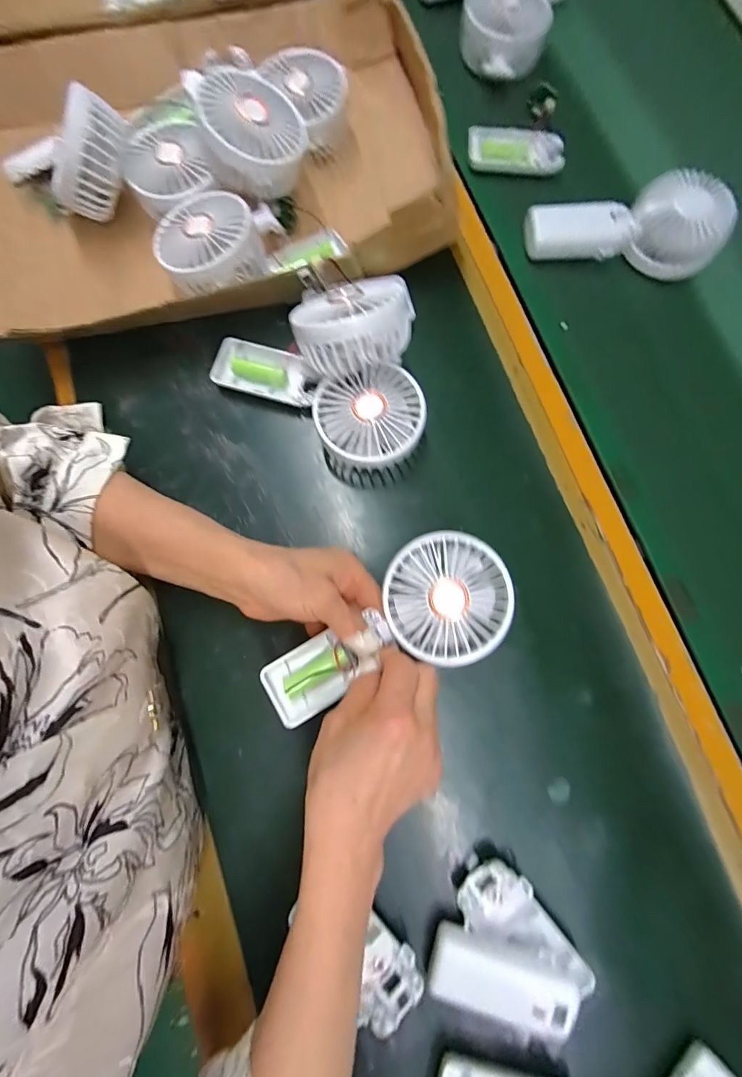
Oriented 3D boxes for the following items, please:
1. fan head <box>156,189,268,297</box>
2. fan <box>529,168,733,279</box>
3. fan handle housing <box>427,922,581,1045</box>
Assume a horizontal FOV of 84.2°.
[{"bbox_3d":[-0.140,-0.256,0.353,0.088,0.038,0.085,-29,81,-6],"label":"fan head"},{"bbox_3d":[0.239,-0.298,0.395,0.180,0.054,0.078,7,79,0],"label":"fan"},{"bbox_3d":[0.086,0.293,0.271,0.091,0.022,0.039,16,80,3],"label":"fan handle housing"}]

